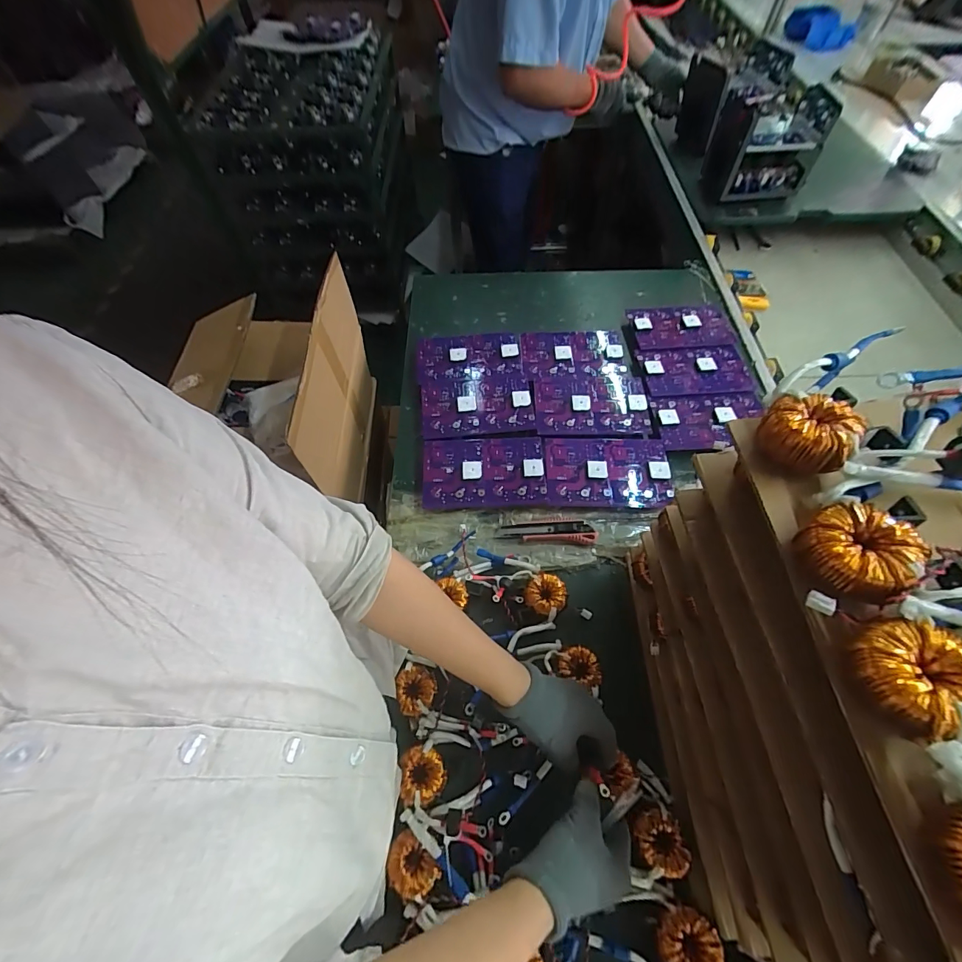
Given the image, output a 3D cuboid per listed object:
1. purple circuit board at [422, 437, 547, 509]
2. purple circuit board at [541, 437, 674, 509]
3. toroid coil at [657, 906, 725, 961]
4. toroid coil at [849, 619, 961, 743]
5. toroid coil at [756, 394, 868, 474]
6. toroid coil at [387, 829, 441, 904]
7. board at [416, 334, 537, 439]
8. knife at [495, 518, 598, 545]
[{"bbox_3d":[0.005,-0.016,0.701,0.200,0.026,0.127,-2,61,1],"label":"purple circuit board"},{"bbox_3d":[0.207,-0.021,0.688,0.199,0.015,0.128,0,61,2],"label":"purple circuit board"},{"bbox_3d":[0.206,0.460,0.415,0.056,0.017,0.053,-1,61,1],"label":"toroid coil"},{"bbox_3d":[0.244,0.106,0.229,0.058,0.022,0.056,-1,61,1],"label":"toroid coil"},{"bbox_3d":[0.248,-0.039,0.321,0.057,0.036,0.052,-1,61,1],"label":"toroid coil"},{"bbox_3d":[-0.076,0.414,0.449,0.056,0.016,0.048,33,67,18],"label":"toroid coil"},{"bbox_3d":[-0.015,-0.188,0.797,0.202,0.015,0.245,-6,65,0],"label":"board"},{"bbox_3d":[0.105,0.075,0.666,0.150,0.021,0.043,5,59,2],"label":"knife"}]

